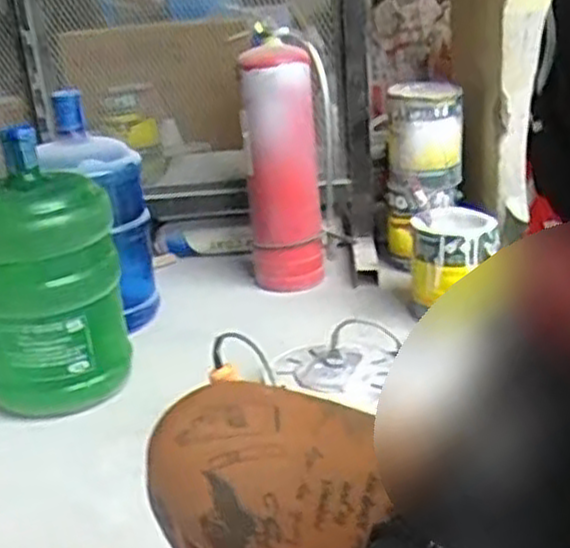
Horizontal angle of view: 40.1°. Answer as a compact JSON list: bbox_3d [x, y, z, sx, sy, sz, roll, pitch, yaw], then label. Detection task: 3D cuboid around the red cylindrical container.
[{"bbox_3d":[-0.002,-0.220,1.714,0.153,0.550,0.172,-4,22,3],"label":"red cylindrical container"}]

